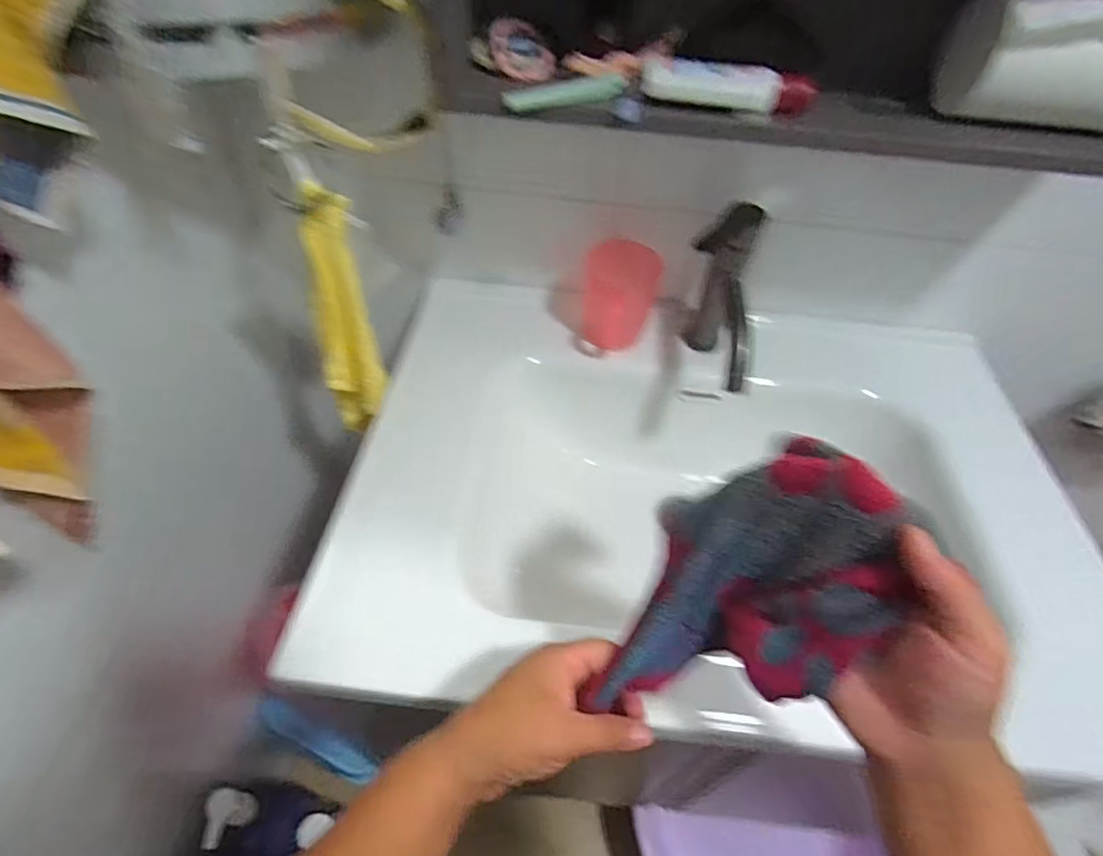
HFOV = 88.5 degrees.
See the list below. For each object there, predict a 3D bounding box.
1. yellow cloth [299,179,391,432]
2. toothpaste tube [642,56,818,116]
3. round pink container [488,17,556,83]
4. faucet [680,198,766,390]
[{"bbox_3d":[-0.209,-0.102,0.576,0.062,0.276,0.045,-24,56,-22],"label":"yellow cloth"},{"bbox_3d":[0.148,-0.280,0.466,0.147,0.030,0.027,3,50,-1],"label":"toothpaste tube"},{"bbox_3d":[-0.025,-0.320,0.483,0.048,0.009,0.059,-42,96,-19],"label":"round pink container"},{"bbox_3d":[0.172,-0.114,0.605,0.069,0.184,0.163,8,50,3],"label":"faucet"}]

